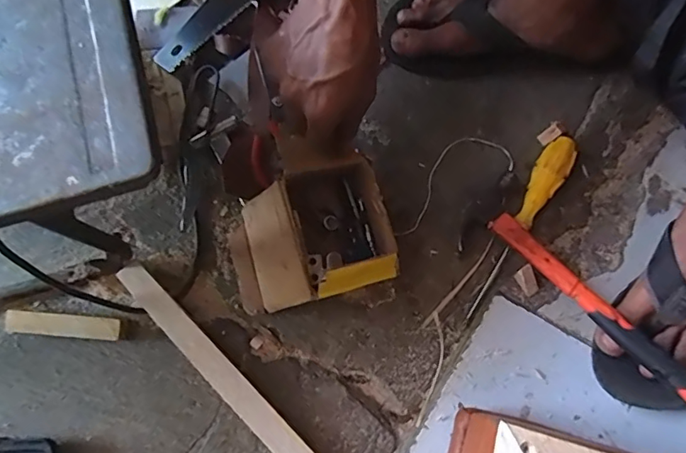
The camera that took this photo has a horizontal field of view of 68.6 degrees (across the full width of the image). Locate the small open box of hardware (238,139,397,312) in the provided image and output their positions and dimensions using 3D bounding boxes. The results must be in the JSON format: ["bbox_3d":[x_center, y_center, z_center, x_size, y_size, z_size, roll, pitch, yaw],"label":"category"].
[{"bbox_3d":[-0.029,0.004,0.479,0.139,0.072,0.128,-17,77,-2],"label":"small open box of hardware"}]

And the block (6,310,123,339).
[{"bbox_3d":[-0.276,0.097,0.497,0.115,0.018,0.022,3,77,2],"label":"block"}]

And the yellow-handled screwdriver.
[{"bbox_3d":[0.183,-0.003,0.511,0.031,0.025,0.208,29,79,8],"label":"yellow-handled screwdriver"}]

